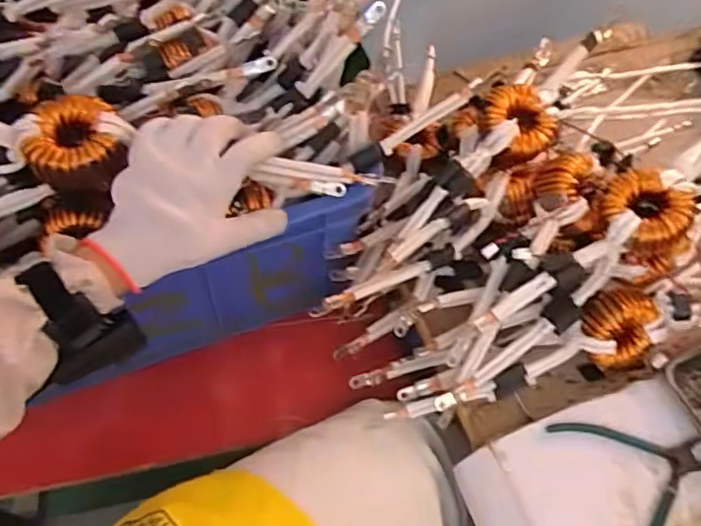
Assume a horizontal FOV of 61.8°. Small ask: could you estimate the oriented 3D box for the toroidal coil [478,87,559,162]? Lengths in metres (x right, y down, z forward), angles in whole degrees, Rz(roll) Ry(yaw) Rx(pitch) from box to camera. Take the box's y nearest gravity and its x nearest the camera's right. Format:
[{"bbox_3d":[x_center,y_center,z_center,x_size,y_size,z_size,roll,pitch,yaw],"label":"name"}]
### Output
[{"bbox_3d":[0.175,-0.146,0.610,0.075,0.031,0.075,0,86,-4],"label":"toroidal coil"}]

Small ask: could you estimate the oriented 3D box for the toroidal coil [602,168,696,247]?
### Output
[{"bbox_3d":[0.277,-0.049,0.554,0.063,0.038,0.078,-45,57,0],"label":"toroidal coil"}]

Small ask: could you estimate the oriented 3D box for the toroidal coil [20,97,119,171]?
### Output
[{"bbox_3d":[-0.228,-0.107,0.474,0.066,0.020,0.067,-12,60,-10],"label":"toroidal coil"}]

